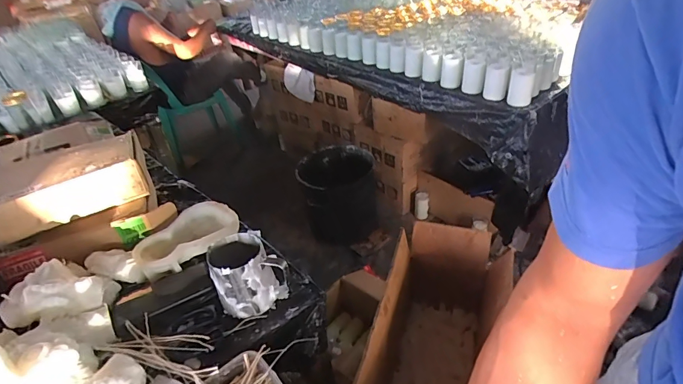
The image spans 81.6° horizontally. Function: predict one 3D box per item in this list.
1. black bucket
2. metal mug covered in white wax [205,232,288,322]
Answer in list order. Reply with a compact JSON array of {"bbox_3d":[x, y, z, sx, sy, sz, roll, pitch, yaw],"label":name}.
[{"bbox_3d":[-0.010,0.010,1.762,0.336,0.322,0.336,-3,36,3],"label":"black bucket"},{"bbox_3d":[-0.145,0.126,0.615,0.104,0.103,0.094,-19,39,-18],"label":"metal mug covered in white wax"}]

